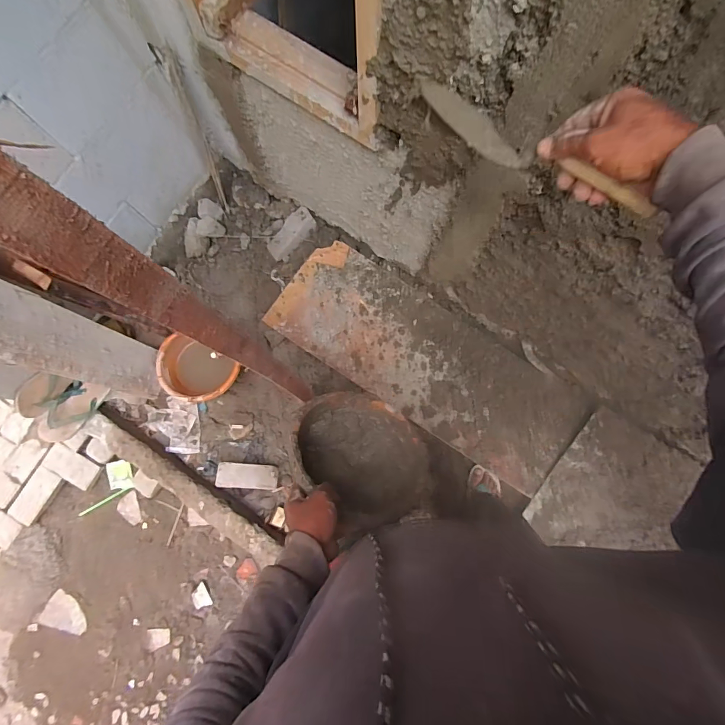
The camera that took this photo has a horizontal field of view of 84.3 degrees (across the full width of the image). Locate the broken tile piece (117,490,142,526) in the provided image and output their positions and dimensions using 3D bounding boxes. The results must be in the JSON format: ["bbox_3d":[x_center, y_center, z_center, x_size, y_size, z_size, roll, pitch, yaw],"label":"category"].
[{"bbox_3d":[-0.923,0.584,1.587,0.081,0.018,0.128,-17,87,-4],"label":"broken tile piece"}]

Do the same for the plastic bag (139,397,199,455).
[{"bbox_3d":[-0.688,0.227,1.430,0.212,0.035,0.188,0,82,1],"label":"plastic bag"}]

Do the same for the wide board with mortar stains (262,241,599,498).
[{"bbox_3d":[0.231,-0.004,1.388,1.094,0.053,0.416,33,78,2],"label":"wide board with mortar stains"}]

